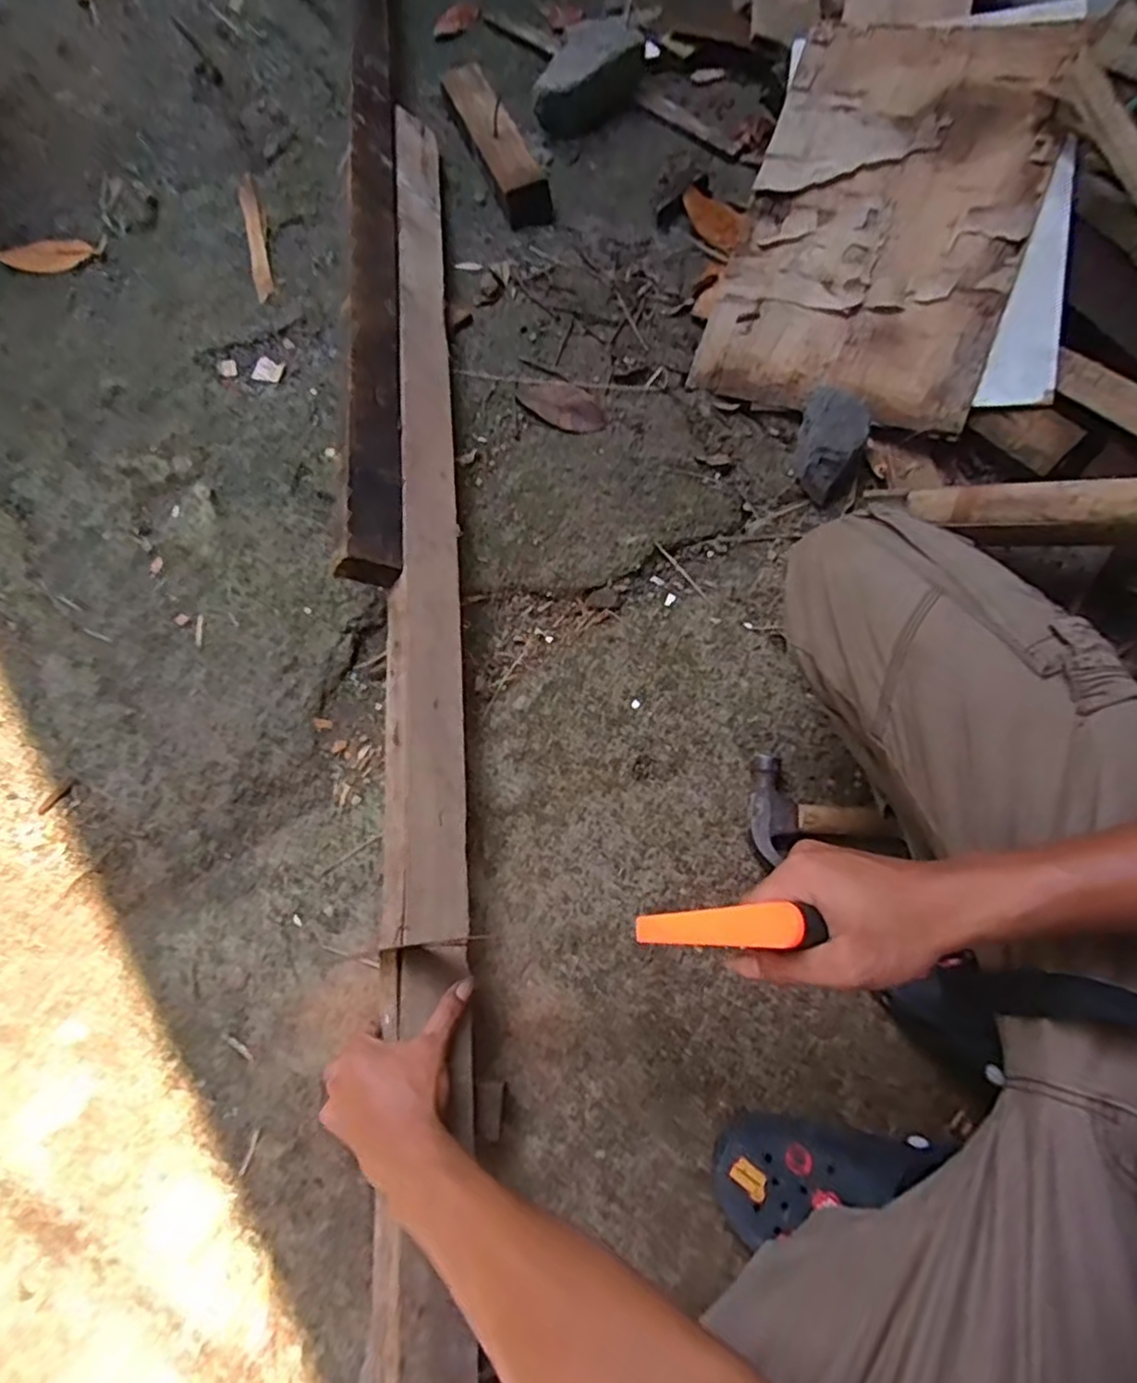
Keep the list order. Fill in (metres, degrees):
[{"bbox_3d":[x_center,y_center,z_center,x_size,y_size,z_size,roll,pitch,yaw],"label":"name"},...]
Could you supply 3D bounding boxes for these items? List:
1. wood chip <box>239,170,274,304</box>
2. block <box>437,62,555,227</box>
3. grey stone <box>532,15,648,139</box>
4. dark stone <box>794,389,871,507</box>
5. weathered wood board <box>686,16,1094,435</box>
[{"bbox_3d":[-0.450,-0.654,0.992,0.026,0.006,0.256,-15,72,-5],"label":"wood chip"},{"bbox_3d":[-0.108,-0.796,1.004,0.076,0.051,0.305,-21,73,-7],"label":"block"},{"bbox_3d":[0.039,-0.917,1.033,0.096,0.079,0.206,28,73,9],"label":"grey stone"},{"bbox_3d":[0.302,-0.290,0.819,0.079,0.073,0.110,24,73,8],"label":"dark stone"},{"bbox_3d":[0.388,-0.584,0.857,0.330,0.019,0.490,20,91,17],"label":"weathered wood board"}]

